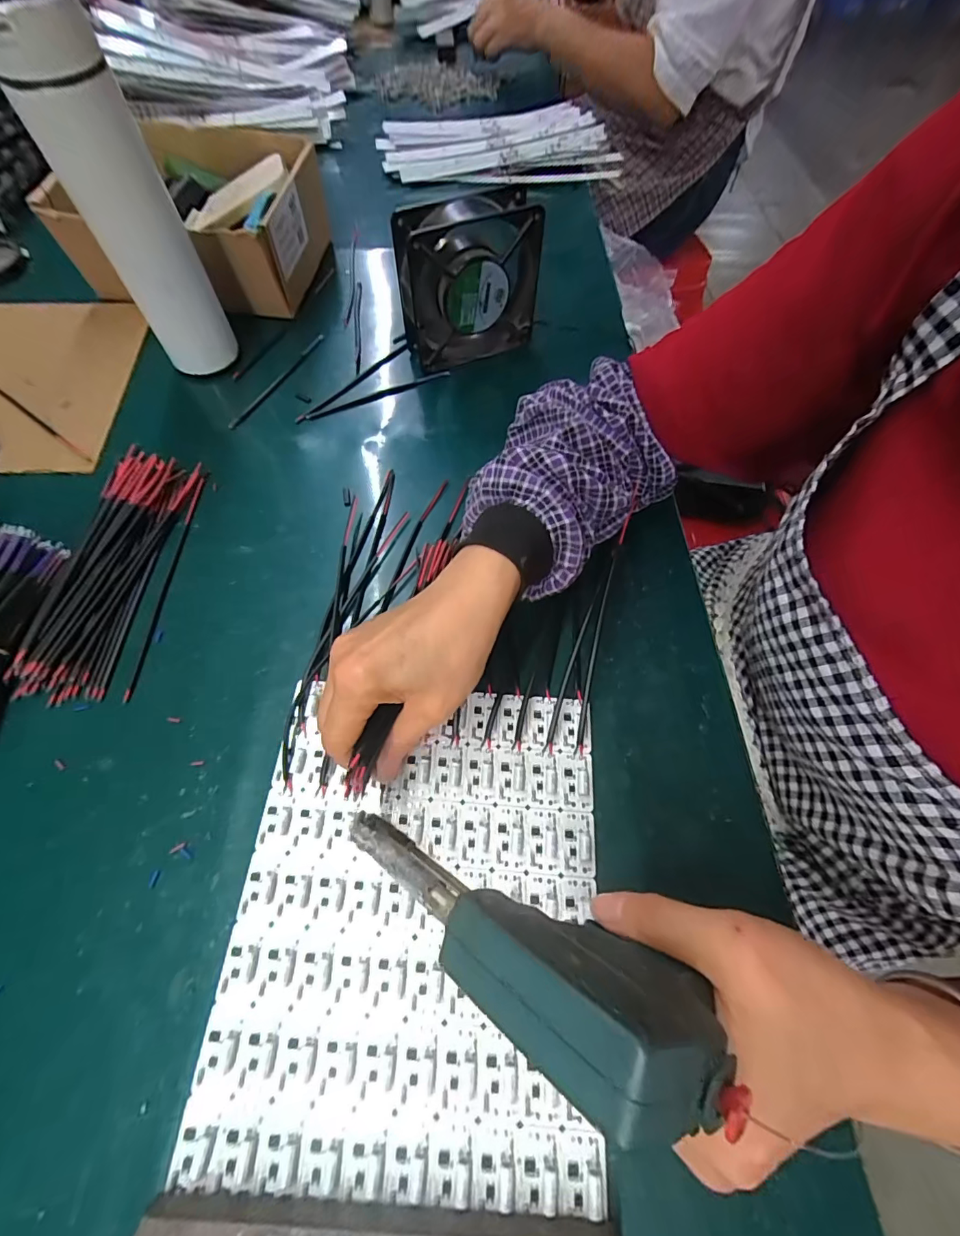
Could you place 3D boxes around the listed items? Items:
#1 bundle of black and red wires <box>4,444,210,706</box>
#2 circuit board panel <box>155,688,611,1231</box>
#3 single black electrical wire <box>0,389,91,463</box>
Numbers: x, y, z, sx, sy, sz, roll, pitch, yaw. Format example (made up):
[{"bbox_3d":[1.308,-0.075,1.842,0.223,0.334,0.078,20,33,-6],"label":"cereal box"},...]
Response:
[{"bbox_3d":[-0.274,-0.042,0.357,0.074,0.012,0.211,2,63,-1],"label":"bundle of black and red wires"},{"bbox_3d":[-0.035,0.155,0.263,0.194,0.007,0.233,4,63,0],"label":"circuit board panel"},{"bbox_3d":[-0.410,-0.185,0.424,0.177,0.007,0.006,34,67,14],"label":"single black electrical wire"}]

